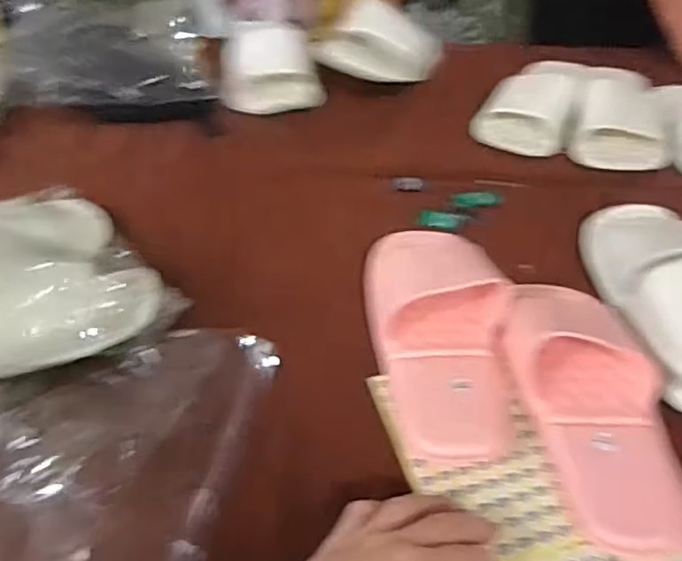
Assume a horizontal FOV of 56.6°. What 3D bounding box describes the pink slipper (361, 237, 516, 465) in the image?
[{"bbox_3d":[0.078,0.038,0.495,0.099,0.048,0.198,-3,43,-5],"label":"pink slipper"}]

